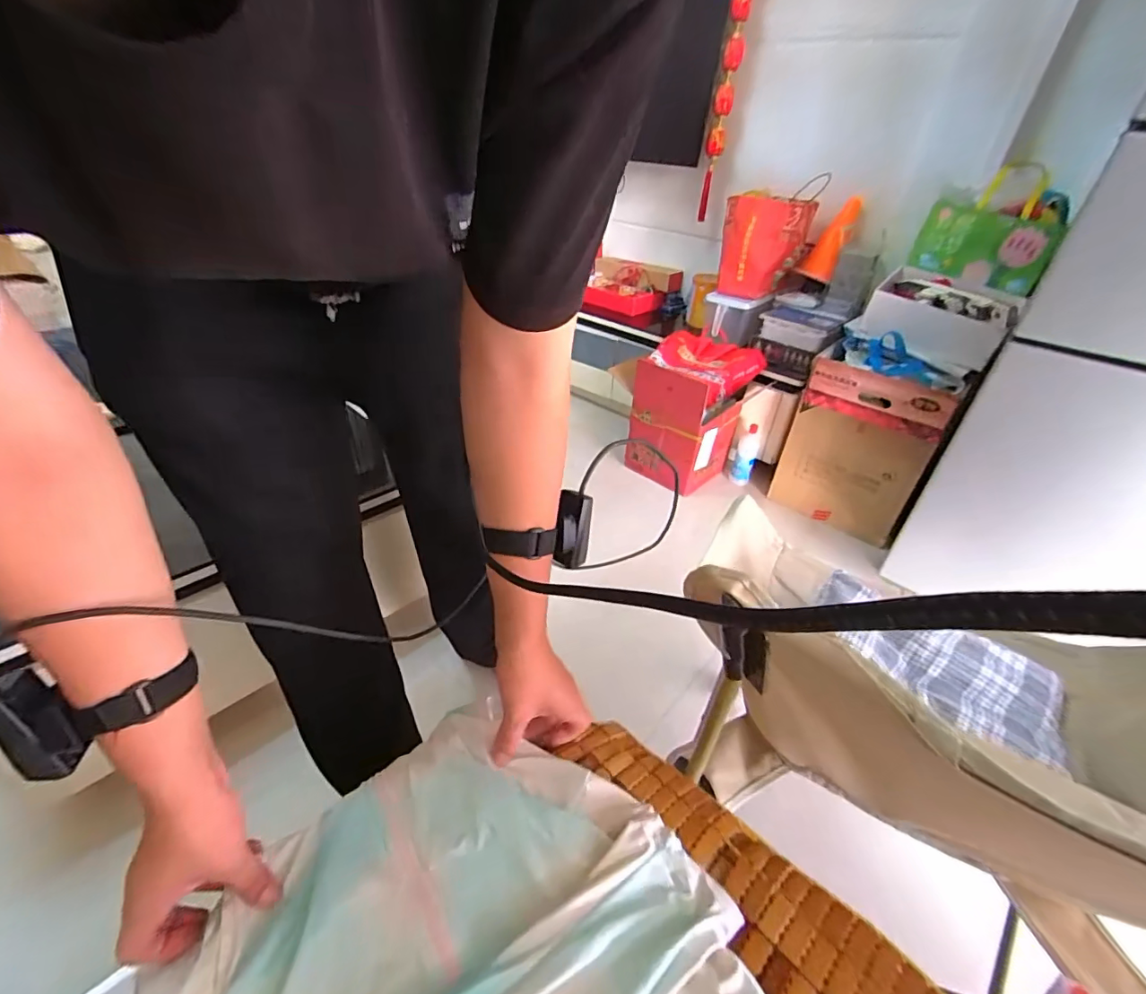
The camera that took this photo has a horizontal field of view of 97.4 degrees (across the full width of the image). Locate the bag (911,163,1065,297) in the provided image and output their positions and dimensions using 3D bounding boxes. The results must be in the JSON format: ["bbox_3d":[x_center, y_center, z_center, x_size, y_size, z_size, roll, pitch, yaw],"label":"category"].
[{"bbox_3d":[1.116,-0.723,1.351,0.309,0.263,0.106,27,41,29],"label":"bag"}]

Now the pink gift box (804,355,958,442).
[{"bbox_3d":[0.821,-0.272,1.369,0.348,0.127,0.115,26,41,28],"label":"pink gift box"}]

